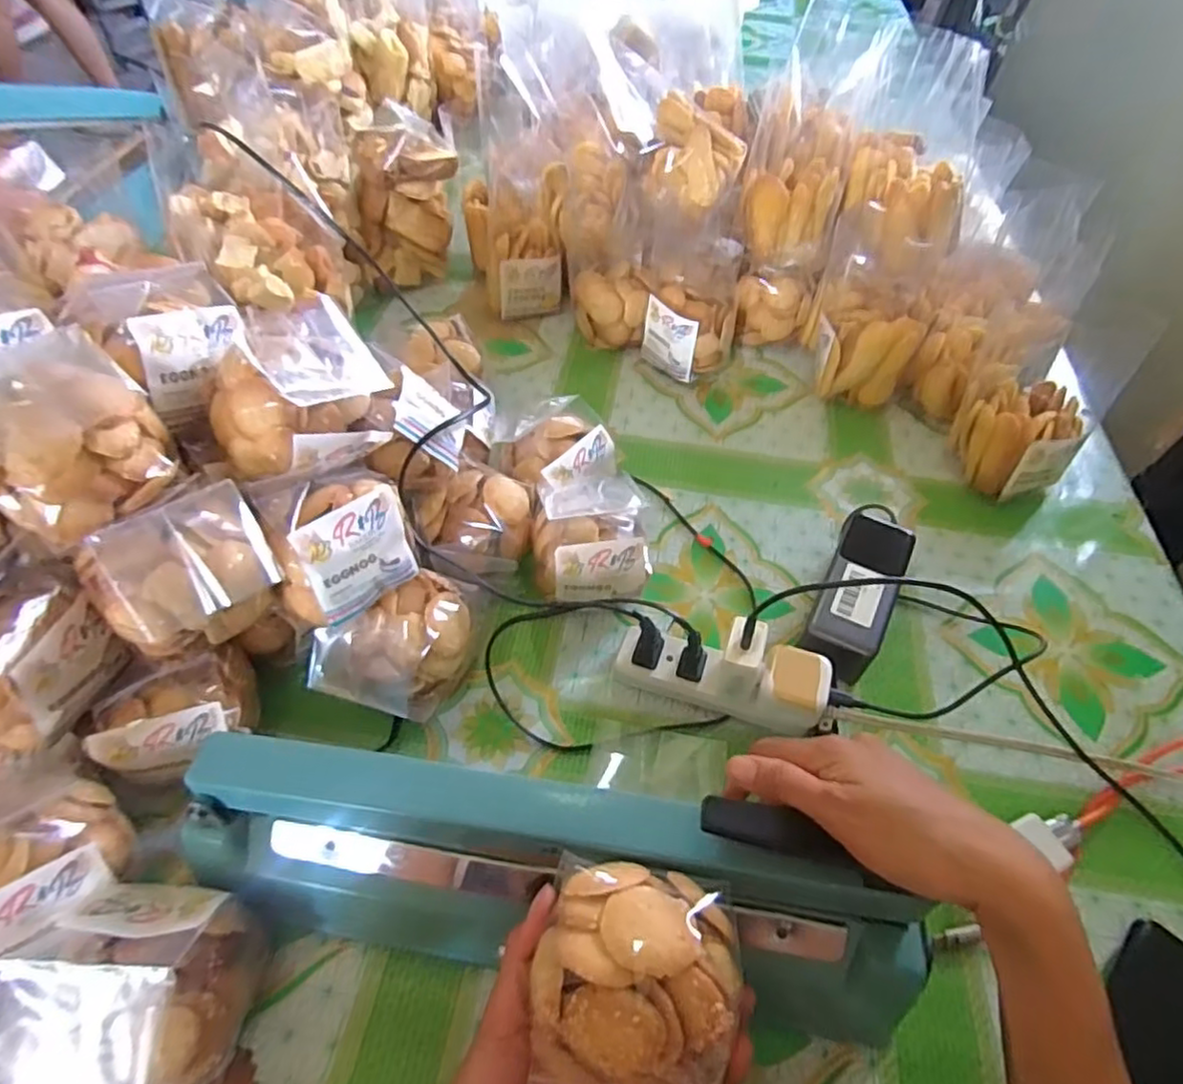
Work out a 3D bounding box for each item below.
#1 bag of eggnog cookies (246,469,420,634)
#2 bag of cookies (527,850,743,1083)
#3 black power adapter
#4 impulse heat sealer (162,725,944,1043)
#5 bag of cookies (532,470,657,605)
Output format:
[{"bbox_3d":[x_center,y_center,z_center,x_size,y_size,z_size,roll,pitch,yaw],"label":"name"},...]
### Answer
[{"bbox_3d":[-0.165,0.002,0.437,0.052,0.094,0.085,17,30,42],"label":"bag of eggnog cookies"},{"bbox_3d":[0.019,0.179,0.284,0.080,0.042,0.077,9,52,4],"label":"bag of cookies"},{"bbox_3d":[0.210,0.043,0.538,0.056,0.057,0.137,26,55,16],"label":"black power adapter"},{"bbox_3d":[-0.020,0.180,0.362,0.375,0.114,0.088,6,52,7],"label":"impulse heat sealer"},{"bbox_3d":[-0.002,0.006,0.539,0.086,0.084,0.095,-2,52,-4],"label":"bag of cookies"}]

